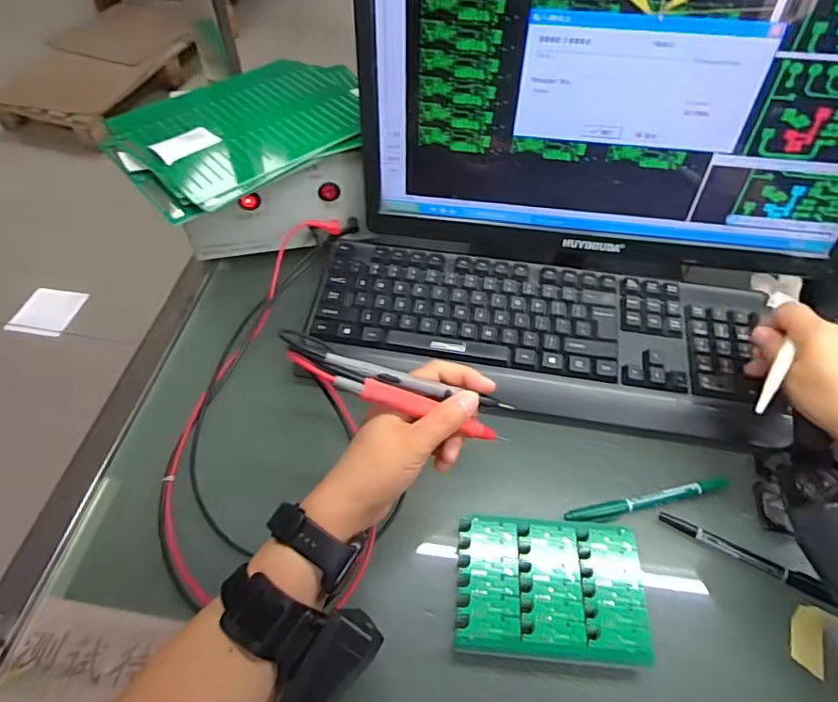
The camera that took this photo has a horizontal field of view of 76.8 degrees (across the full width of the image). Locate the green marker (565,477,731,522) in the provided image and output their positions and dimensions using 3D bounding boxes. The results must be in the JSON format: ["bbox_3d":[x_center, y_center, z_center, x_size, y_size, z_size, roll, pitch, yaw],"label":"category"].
[{"bbox_3d":[0.185,0.118,0.421,0.140,0.010,0.015,-10,54,-9],"label":"green marker"}]

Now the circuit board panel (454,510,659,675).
[{"bbox_3d":[0.092,0.165,0.371,0.127,0.006,0.092,4,53,2],"label":"circuit board panel"}]

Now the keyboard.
[{"bbox_3d":[0.114,-0.018,0.504,0.432,0.037,0.167,13,54,7],"label":"keyboard"}]

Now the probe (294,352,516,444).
[{"bbox_3d":[-0.010,0.036,0.363,0.164,0.015,0.016,22,51,-19],"label":"probe"}]

